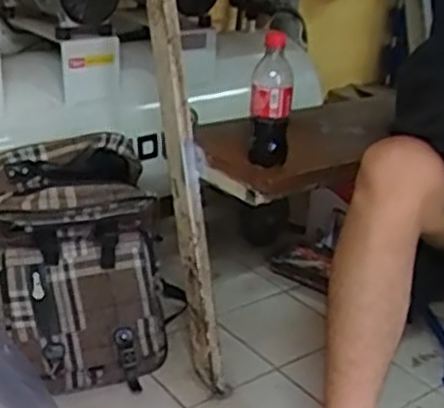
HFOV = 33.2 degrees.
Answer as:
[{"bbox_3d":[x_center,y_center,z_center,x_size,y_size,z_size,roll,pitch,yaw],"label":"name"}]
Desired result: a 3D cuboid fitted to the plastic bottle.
[{"bbox_3d":[0.068,-0.141,1.045,0.055,0.193,0.067,4,23,1],"label":"plastic bottle"}]

